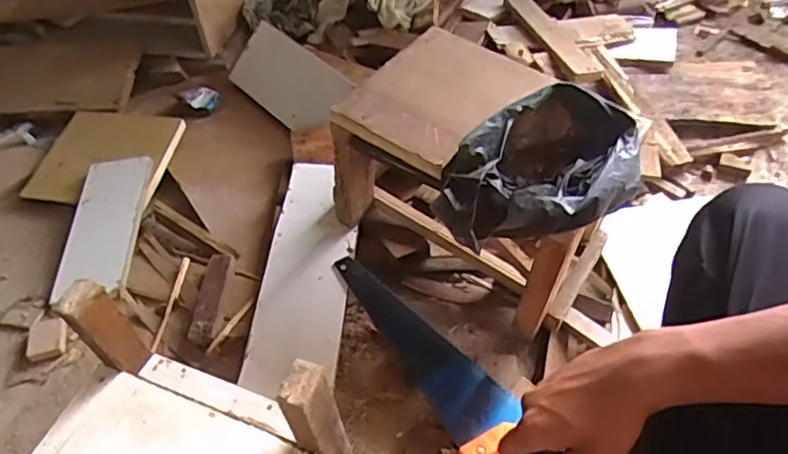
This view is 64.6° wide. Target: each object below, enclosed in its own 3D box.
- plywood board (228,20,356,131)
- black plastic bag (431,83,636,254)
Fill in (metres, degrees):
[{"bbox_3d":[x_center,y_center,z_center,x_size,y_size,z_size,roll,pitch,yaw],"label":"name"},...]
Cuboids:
[{"bbox_3d":[-0.204,-0.277,1.162,0.279,0.019,0.132,41,99,31],"label":"plywood board"},{"bbox_3d":[0.148,-0.063,0.652,0.224,0.092,0.149,-9,47,-5],"label":"black plastic bag"}]

